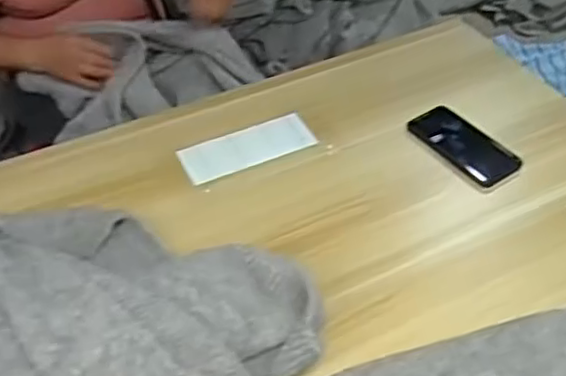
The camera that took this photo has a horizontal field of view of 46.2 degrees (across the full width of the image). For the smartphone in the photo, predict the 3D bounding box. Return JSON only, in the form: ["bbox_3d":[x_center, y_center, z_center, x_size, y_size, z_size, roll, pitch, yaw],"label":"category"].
[{"bbox_3d":[0.253,-0.058,0.928,0.081,0.005,0.158,-33,58,-19],"label":"smartphone"}]

